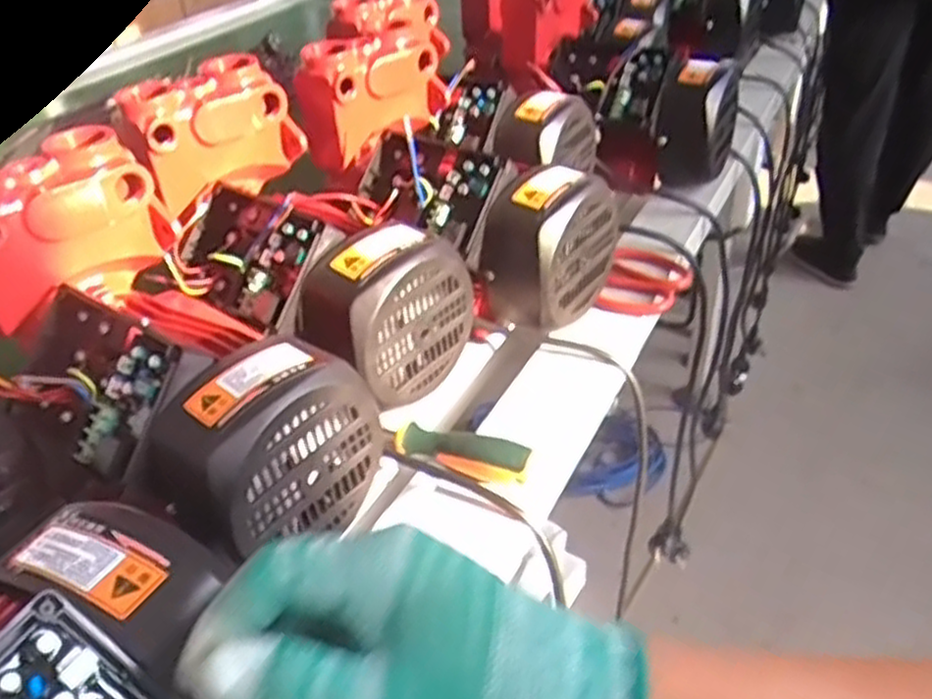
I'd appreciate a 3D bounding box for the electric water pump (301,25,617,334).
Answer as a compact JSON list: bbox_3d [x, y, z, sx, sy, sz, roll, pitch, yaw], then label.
[{"bbox_3d":[-0.005,-0.144,0.635,0.237,0.190,0.132,24,45,33],"label":"electric water pump"}]

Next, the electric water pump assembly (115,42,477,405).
[{"bbox_3d":[-0.122,-0.085,0.560,0.150,0.098,0.278,-34,71,-34],"label":"electric water pump assembly"}]

